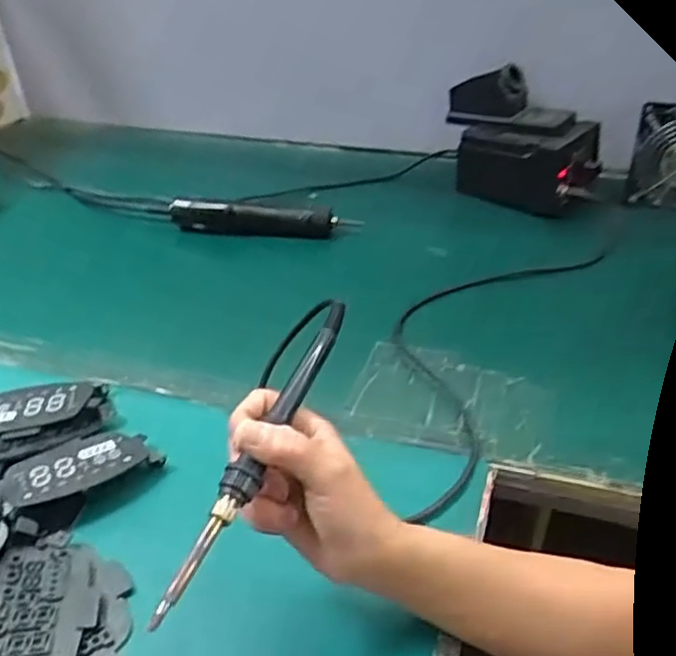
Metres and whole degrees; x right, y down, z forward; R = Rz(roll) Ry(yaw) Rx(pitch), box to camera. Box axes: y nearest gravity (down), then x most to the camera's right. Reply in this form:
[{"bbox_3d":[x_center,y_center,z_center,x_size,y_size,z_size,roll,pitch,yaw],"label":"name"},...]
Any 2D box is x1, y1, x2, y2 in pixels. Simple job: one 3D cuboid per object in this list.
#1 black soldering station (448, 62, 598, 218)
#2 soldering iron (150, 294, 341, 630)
[{"bbox_3d":[0.229,-0.231,0.882,0.182,0.136,0.124,5,37,10],"label":"black soldering station"},{"bbox_3d":[-0.041,0.062,0.382,0.016,0.013,0.207,14,52,21],"label":"soldering iron"}]

